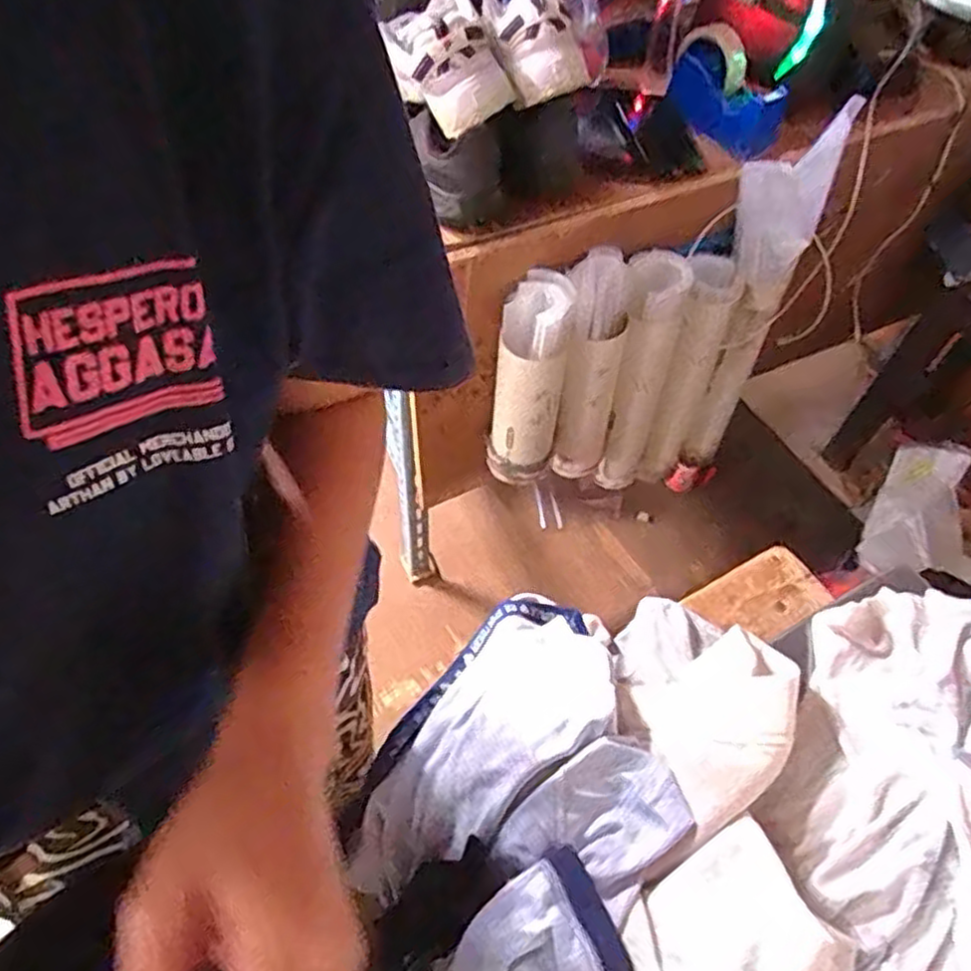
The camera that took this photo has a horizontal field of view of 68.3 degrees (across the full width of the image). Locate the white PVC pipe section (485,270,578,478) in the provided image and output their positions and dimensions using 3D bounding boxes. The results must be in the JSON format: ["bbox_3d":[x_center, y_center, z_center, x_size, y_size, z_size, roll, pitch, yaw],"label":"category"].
[{"bbox_3d":[0.056,-0.123,0.947,0.093,0.290,0.113,8,57,2],"label":"white PVC pipe section"}]

